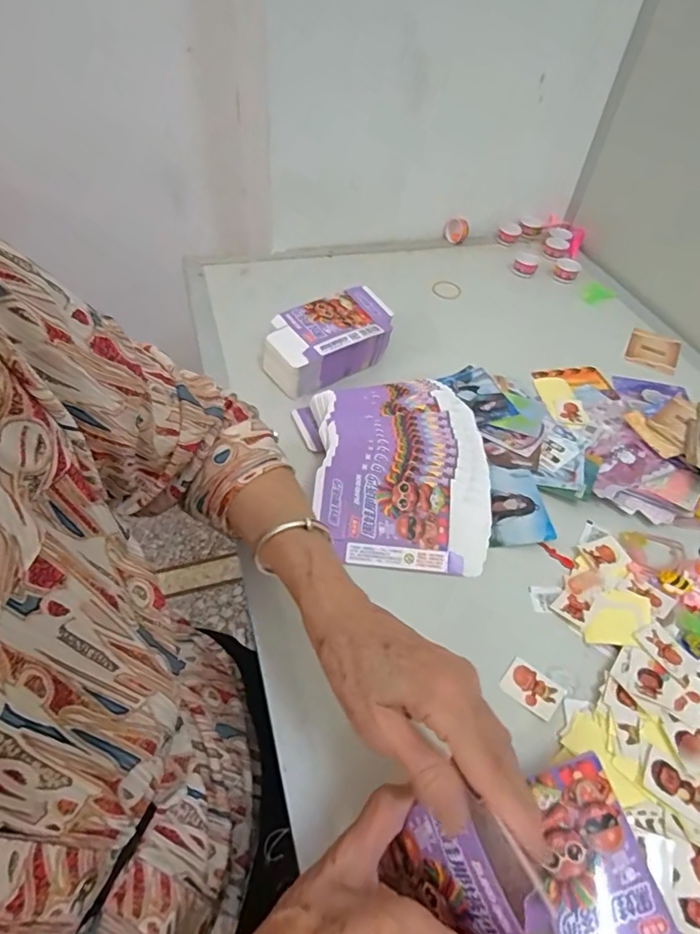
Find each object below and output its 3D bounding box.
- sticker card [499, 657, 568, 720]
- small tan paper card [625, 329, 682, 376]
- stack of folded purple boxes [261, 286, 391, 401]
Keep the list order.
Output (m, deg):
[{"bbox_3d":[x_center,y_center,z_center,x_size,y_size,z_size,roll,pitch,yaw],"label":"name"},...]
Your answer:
[{"bbox_3d":[0.135,0.163,0.390,0.040,0.004,0.031,32,54,22],"label":"sticker card"},{"bbox_3d":[0.397,-0.151,0.690,0.062,0.008,0.076,23,51,16],"label":"small tan paper card"},{"bbox_3d":[-0.022,-0.143,0.606,0.151,0.059,0.083,-28,56,-25],"label":"stack of folded purple boxes"}]

